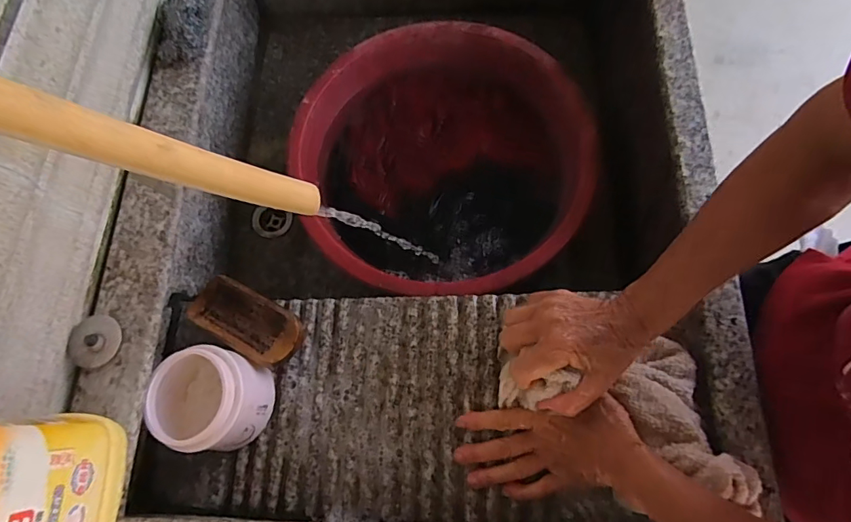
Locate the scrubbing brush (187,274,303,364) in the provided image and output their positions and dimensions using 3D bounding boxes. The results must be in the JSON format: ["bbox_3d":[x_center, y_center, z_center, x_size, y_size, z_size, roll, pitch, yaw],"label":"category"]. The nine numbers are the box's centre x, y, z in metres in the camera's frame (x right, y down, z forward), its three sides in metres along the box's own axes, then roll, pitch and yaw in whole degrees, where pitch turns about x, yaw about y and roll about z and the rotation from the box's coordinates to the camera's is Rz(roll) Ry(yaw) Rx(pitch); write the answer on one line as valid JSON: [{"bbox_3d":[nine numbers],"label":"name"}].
[{"bbox_3d":[-0.189,0.062,0.497,0.128,0.027,0.057,27,74,10],"label":"scrubbing brush"}]

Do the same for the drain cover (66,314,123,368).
[{"bbox_3d":[-0.298,0.072,0.422,0.041,0.014,0.045,-7,72,-1],"label":"drain cover"}]

